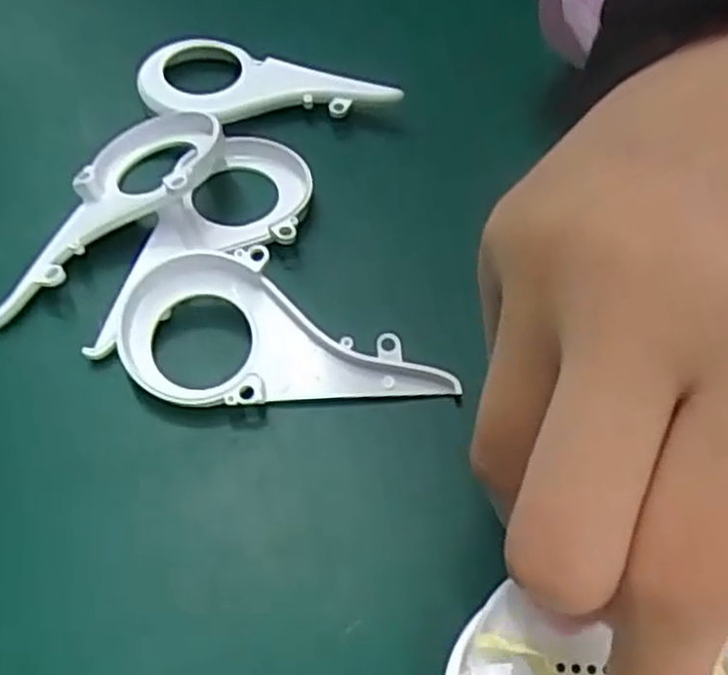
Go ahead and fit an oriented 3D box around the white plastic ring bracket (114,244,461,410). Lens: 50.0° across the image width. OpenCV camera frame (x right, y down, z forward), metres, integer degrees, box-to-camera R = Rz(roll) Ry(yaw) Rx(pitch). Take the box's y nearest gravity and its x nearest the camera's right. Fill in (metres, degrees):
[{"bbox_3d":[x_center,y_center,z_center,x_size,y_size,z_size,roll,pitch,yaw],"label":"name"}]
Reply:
[{"bbox_3d":[-0.023,-0.003,0.222,0.088,0.017,0.044,-5,55,-8],"label":"white plastic ring bracket"}]

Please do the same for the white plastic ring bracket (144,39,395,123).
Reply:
[{"bbox_3d":[-0.035,-0.093,0.284,0.092,0.010,0.037,7,55,0],"label":"white plastic ring bracket"}]

